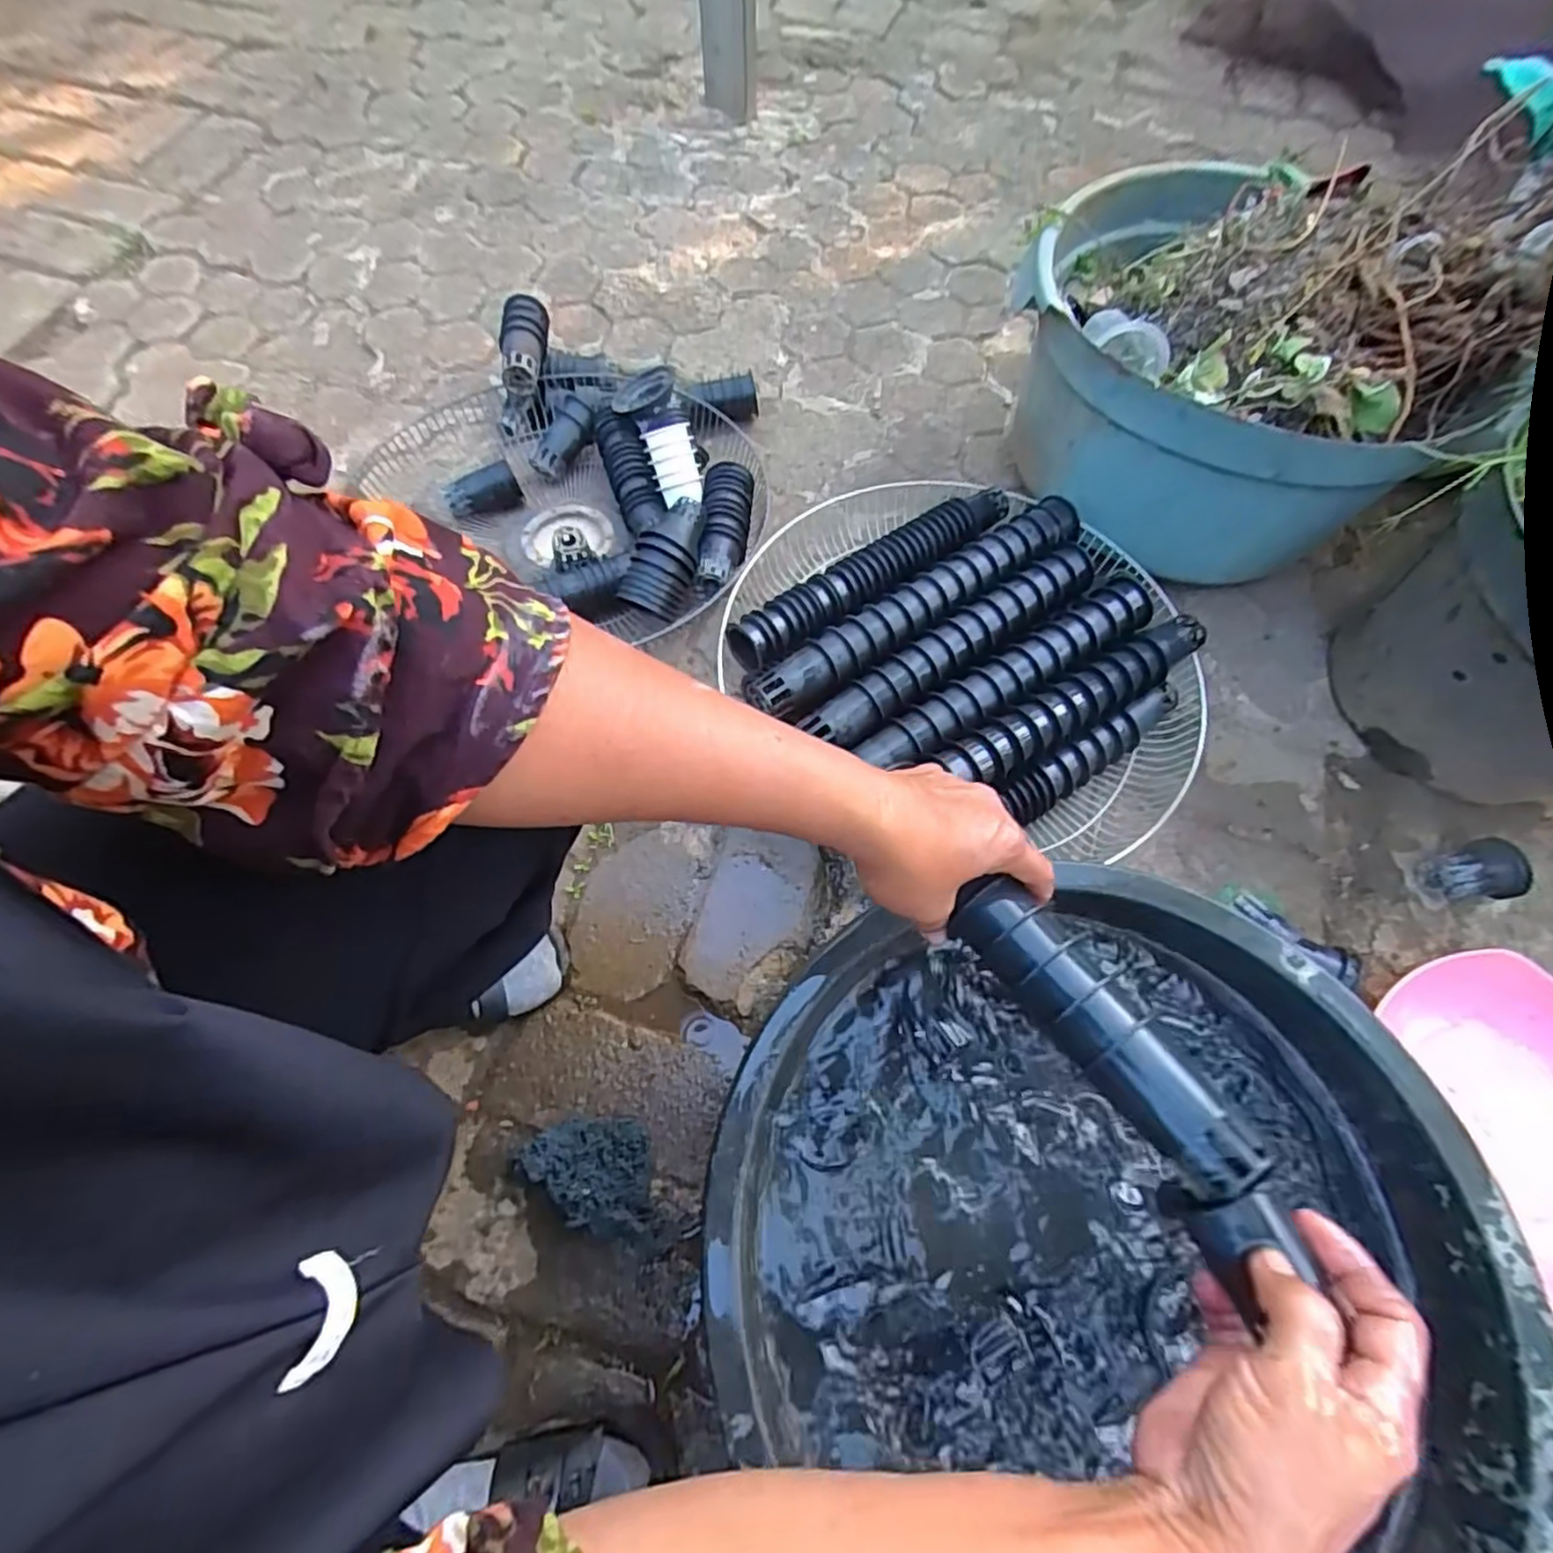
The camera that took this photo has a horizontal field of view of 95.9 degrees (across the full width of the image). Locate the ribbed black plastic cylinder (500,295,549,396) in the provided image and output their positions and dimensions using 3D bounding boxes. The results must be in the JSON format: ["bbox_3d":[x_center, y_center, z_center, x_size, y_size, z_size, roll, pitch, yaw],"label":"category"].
[{"bbox_3d":[-0.300,-0.513,0.828,0.051,0.045,0.121,-4,65,-3],"label":"ribbed black plastic cylinder"}]

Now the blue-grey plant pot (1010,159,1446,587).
[{"bbox_3d":[0.422,-0.409,0.705,0.349,0.207,0.338,0,64,-1],"label":"blue-grey plant pot"}]

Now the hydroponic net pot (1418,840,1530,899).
[{"bbox_3d":[0.615,0.087,0.619,0.067,0.047,0.053,-13,67,-7],"label":"hydroponic net pot"}]

